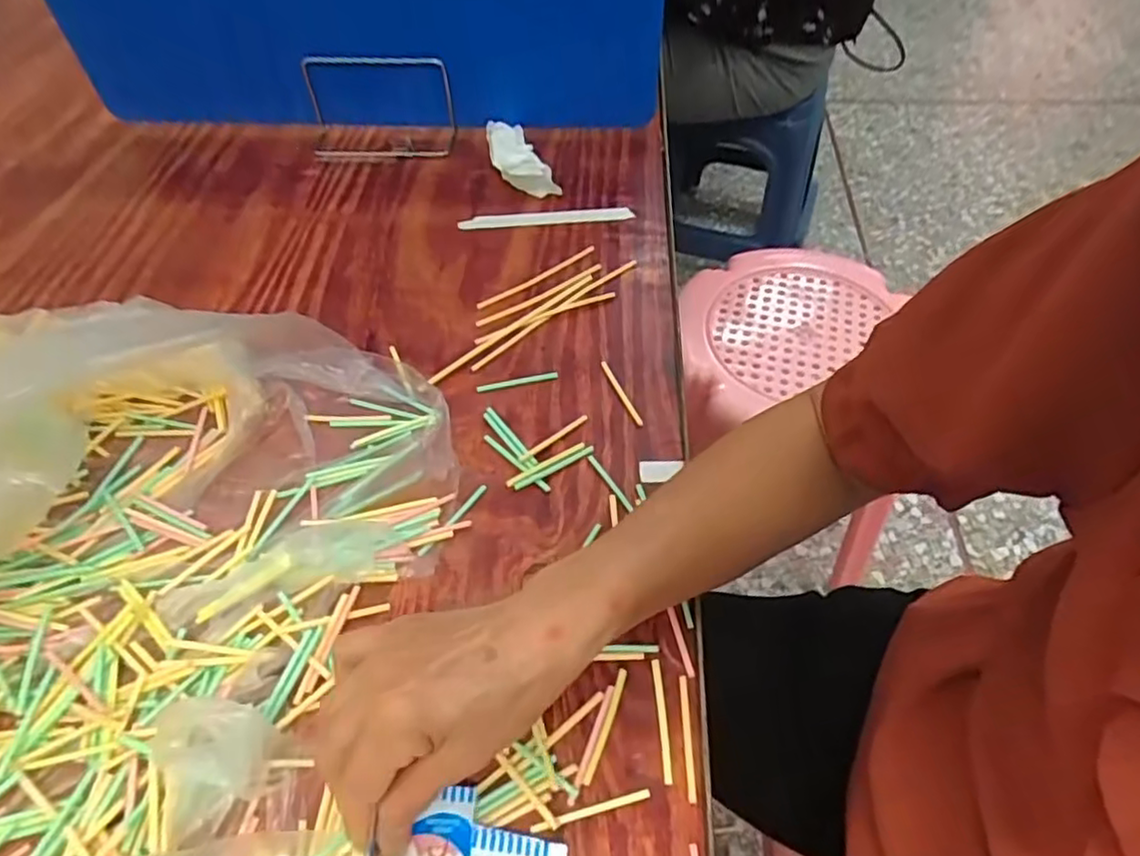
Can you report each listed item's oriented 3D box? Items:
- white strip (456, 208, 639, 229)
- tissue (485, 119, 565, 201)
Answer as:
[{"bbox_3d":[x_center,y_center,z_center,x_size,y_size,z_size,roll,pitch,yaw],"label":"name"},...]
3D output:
[{"bbox_3d":[-0.022,-0.199,0.625,0.162,0.008,0.014,-4,54,-3],"label":"white strip"},{"bbox_3d":[-0.052,-0.267,0.663,0.042,0.028,0.115,-20,56,-14],"label":"tissue"}]

